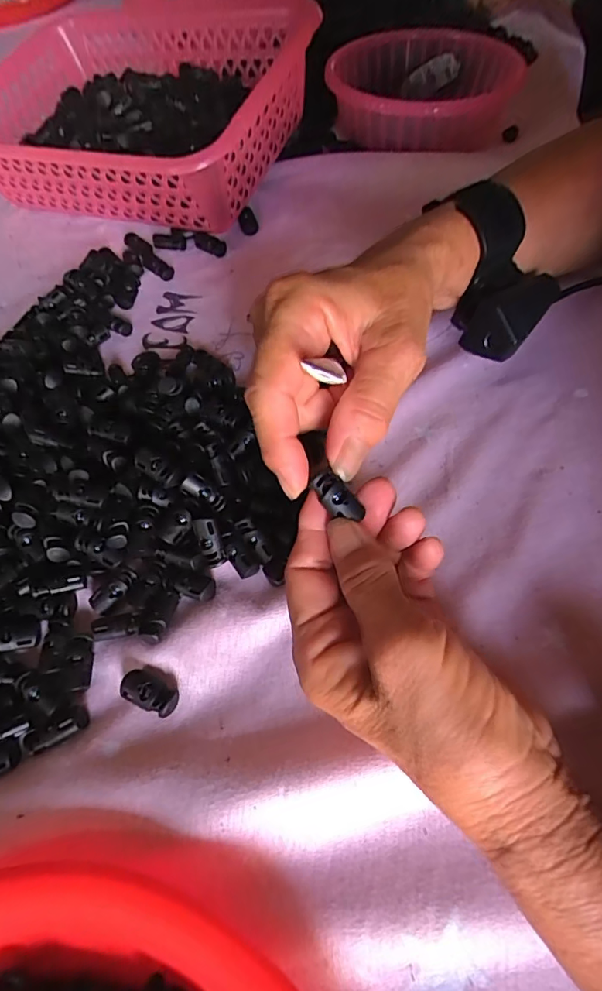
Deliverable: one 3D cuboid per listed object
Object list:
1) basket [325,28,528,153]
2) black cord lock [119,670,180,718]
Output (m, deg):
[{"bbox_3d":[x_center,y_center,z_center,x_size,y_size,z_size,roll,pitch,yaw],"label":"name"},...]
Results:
[{"bbox_3d":[0.107,-0.365,0.434,0.156,0.048,0.145,-2,60,3],"label":"basket"},{"bbox_3d":[-0.072,0.094,0.231,0.030,0.007,0.014,19,63,15],"label":"black cord lock"}]

